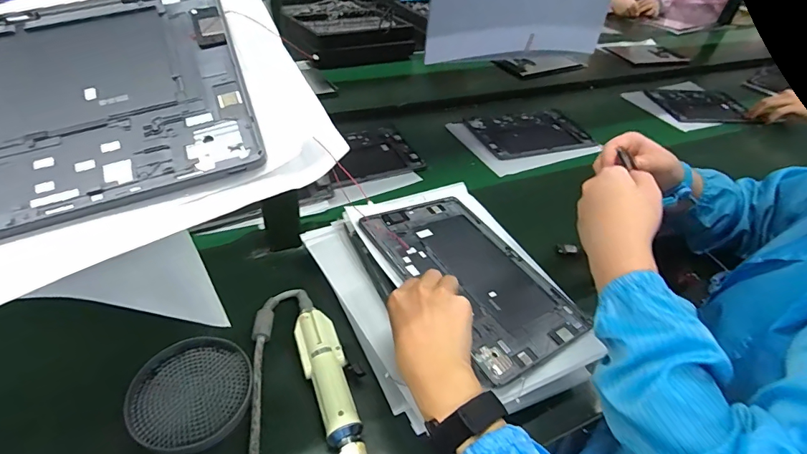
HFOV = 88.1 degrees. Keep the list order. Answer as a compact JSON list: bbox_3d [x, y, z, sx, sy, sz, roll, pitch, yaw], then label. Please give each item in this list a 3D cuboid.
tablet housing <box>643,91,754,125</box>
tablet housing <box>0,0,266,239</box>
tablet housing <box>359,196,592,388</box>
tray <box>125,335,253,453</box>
[{"bbox_3d":[0.797,-0.322,1.109,0.269,0.012,0.173,-2,42,-11],"label":"tablet housing"},{"bbox_3d":[-0.227,-0.072,0.247,0.249,0.008,0.176,-17,67,-12],"label":"tablet housing"},{"bbox_3d":[0.083,0.054,0.500,0.166,0.008,0.254,-14,48,-34],"label":"tablet housing"},{"bbox_3d":[-0.213,0.165,0.419,0.112,0.013,0.114,4,41,-4],"label":"tray"}]

